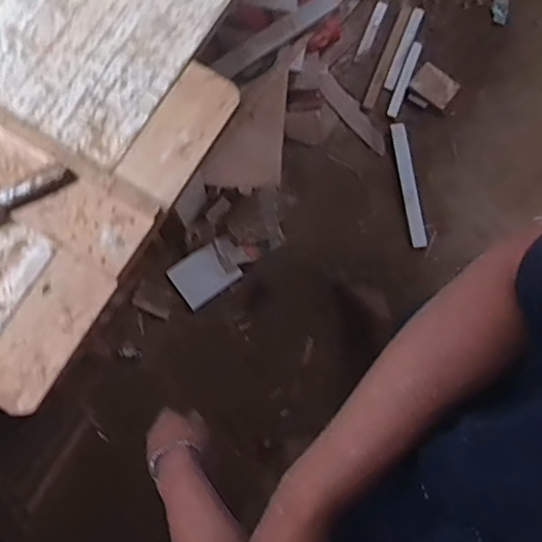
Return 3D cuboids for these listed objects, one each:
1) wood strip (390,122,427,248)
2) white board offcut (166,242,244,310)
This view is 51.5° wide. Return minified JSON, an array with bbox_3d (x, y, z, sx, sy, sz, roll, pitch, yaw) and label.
[{"bbox_3d":[0.378,-0.239,1.540,0.039,0.018,0.352,-9,79,-3],"label":"wood strip"},{"bbox_3d":[-0.177,0.010,1.495,0.156,0.009,0.126,-35,99,-8],"label":"white board offcut"}]

